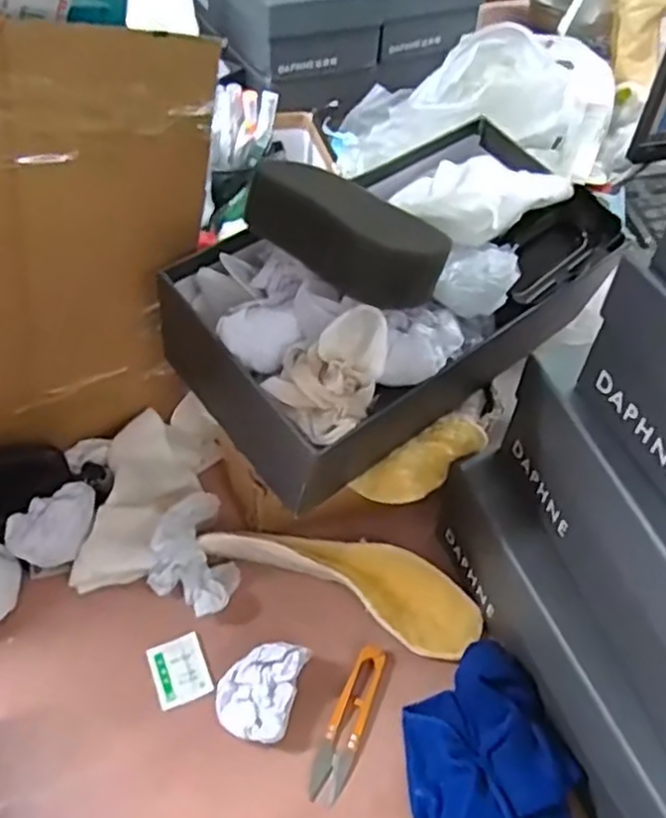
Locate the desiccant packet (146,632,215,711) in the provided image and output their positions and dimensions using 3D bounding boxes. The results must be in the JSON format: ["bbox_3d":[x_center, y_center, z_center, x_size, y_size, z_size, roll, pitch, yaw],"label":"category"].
[{"bbox_3d":[-0.105,0.179,0.479,0.036,0.004,0.044,-17,53,-19],"label":"desiccant packet"}]

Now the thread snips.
[{"bbox_3d":[0.010,0.206,0.461,0.023,0.004,0.103,19,50,11],"label":"thread snips"}]

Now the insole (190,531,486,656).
[{"bbox_3d":[0.011,0.122,0.517,0.203,0.029,0.067,18,50,10],"label":"insole"}]

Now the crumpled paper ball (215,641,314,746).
[{"bbox_3d":[-0.049,0.186,0.461,0.050,0.028,0.062,15,49,8],"label":"crumpled paper ball"}]

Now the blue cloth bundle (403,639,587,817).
[{"bbox_3d":[0.097,0.223,0.428,0.104,0.044,0.155,-6,49,-9],"label":"blue cloth bundle"}]

